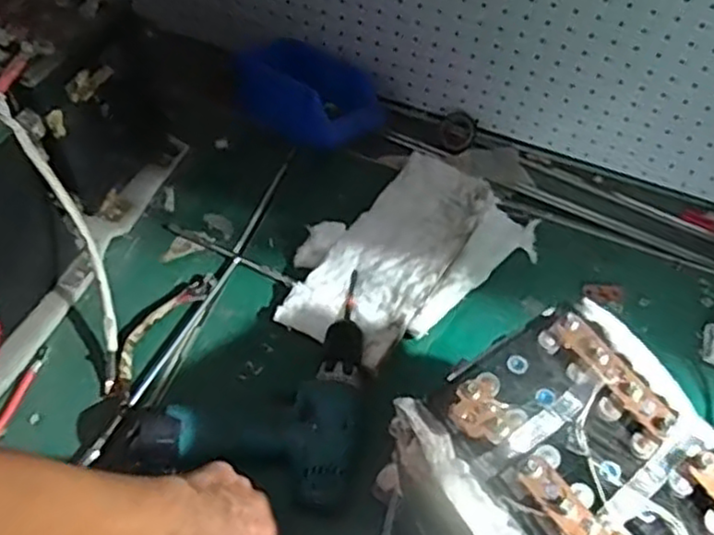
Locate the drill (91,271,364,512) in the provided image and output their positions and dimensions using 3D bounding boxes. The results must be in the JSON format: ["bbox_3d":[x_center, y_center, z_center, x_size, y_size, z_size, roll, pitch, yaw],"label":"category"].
[{"bbox_3d":[-0.103,0.101,0.695,0.234,0.063,0.226,13,62,5],"label":"drill"}]

